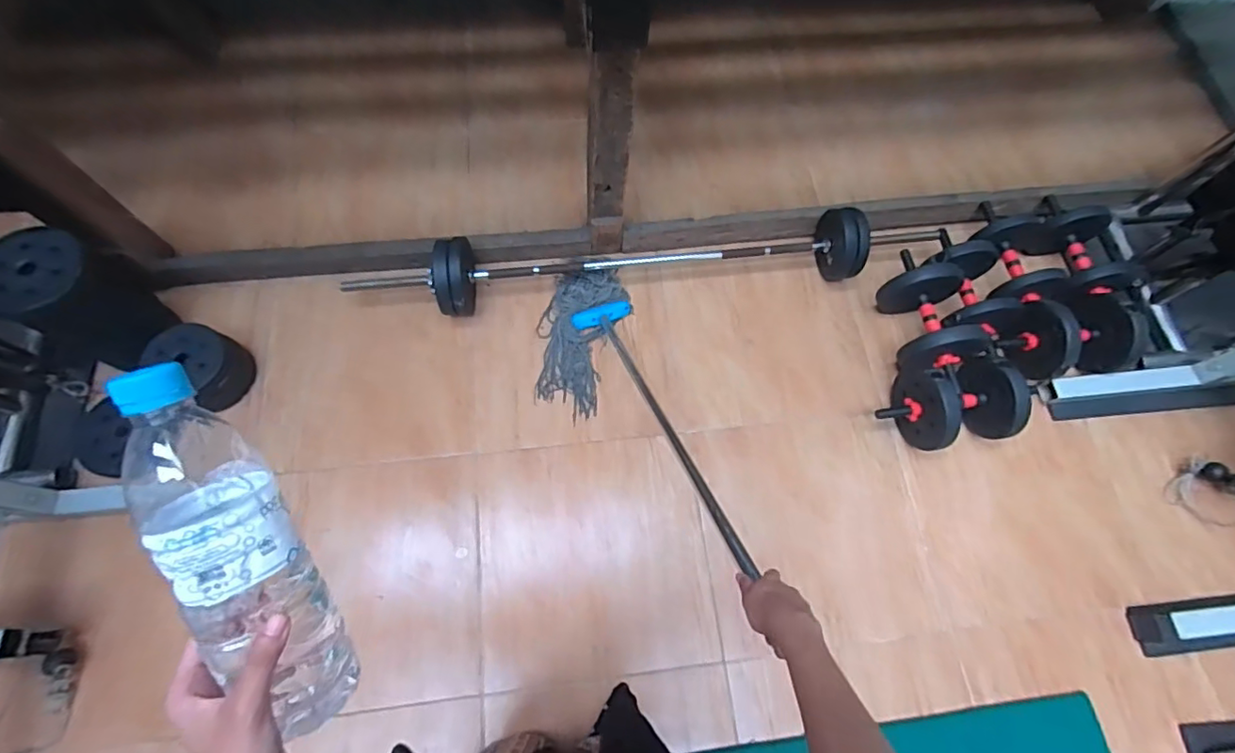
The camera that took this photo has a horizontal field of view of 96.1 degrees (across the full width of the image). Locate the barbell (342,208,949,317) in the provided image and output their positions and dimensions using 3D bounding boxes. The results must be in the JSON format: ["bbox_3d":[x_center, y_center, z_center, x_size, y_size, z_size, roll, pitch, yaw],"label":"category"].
[{"bbox_3d":[0.094,-0.285,1.401,1.504,0.200,0.159,-7,71,-2],"label":"barbell"}]

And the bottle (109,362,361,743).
[{"bbox_3d":[-0.221,0.105,0.322,0.065,0.055,0.226,-21,105,-7],"label":"bottle"}]

